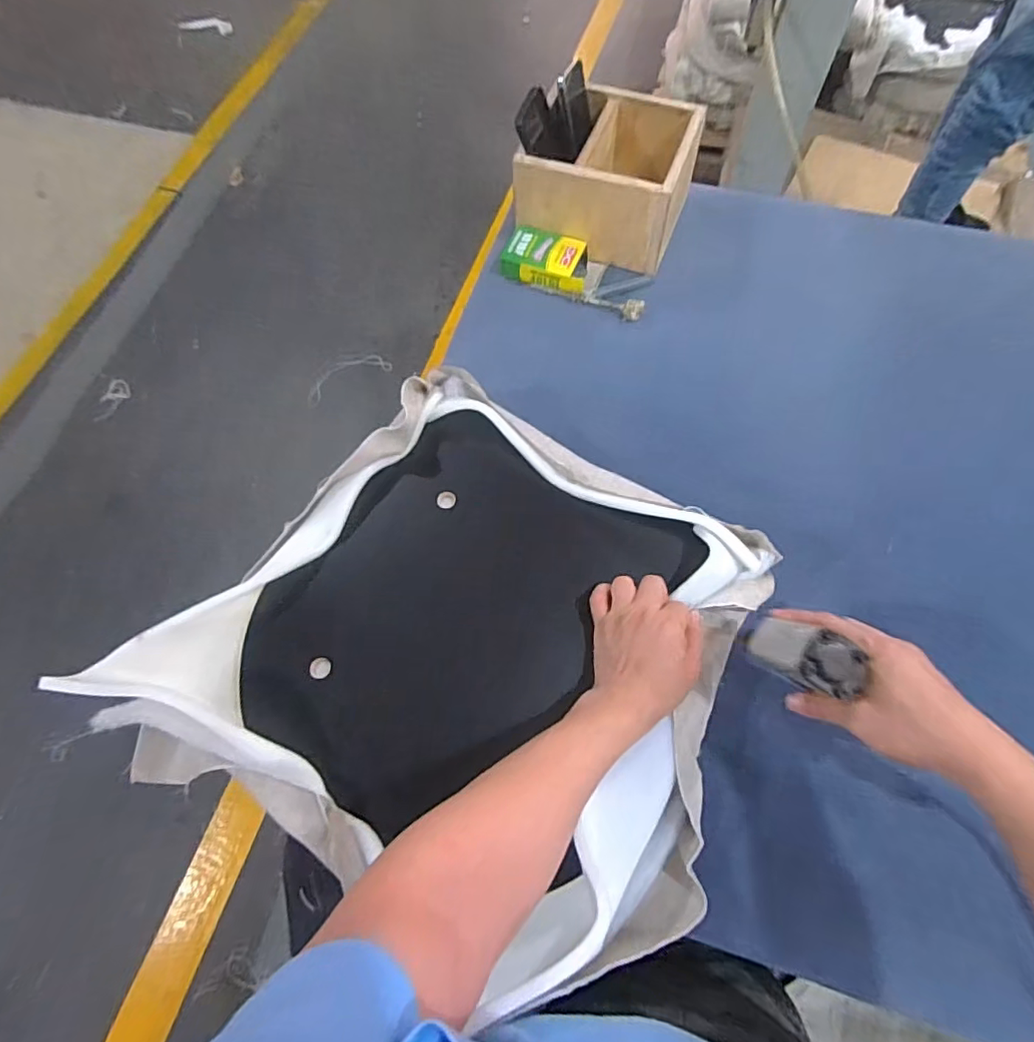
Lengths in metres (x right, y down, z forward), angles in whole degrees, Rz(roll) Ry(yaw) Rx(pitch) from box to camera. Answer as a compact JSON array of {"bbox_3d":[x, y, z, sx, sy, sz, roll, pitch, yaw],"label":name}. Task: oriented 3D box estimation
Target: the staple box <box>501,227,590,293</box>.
[{"bbox_3d":[0.046,-0.388,0.838,0.123,0.032,0.079,20,69,11],"label":"staple box"}]

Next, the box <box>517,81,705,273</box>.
[{"bbox_3d":[0.137,-0.507,0.833,0.224,0.122,0.200,19,69,11],"label":"box"}]

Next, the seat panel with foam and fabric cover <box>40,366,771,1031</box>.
[{"bbox_3d":[-0.035,0.117,0.560,0.528,0.089,0.467,29,71,14],"label":"seat panel with foam and fabric cover"}]

